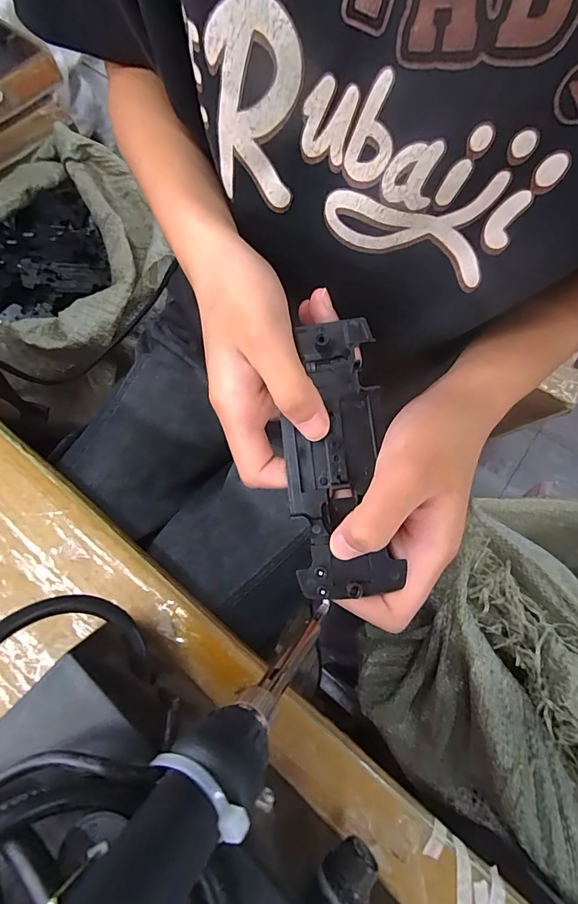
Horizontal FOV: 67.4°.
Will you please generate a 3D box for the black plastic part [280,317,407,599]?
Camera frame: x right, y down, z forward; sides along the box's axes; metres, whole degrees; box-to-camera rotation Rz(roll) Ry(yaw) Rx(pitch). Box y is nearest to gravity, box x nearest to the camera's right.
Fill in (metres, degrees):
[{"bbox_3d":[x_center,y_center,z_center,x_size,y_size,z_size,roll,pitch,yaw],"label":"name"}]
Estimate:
[{"bbox_3d":[0.022,0.000,0.200,0.047,0.012,0.125,0,80,0],"label":"black plastic part"}]

